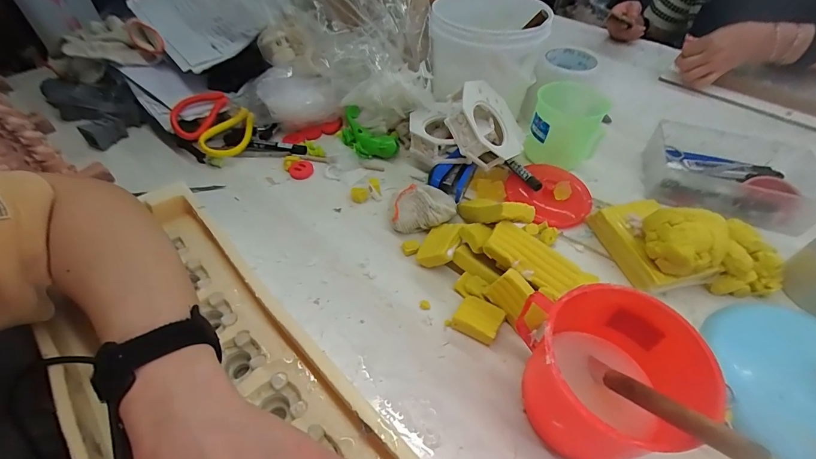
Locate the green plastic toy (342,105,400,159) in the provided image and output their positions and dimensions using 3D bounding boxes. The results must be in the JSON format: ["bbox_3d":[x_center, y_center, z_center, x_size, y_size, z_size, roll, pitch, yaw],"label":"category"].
[{"bbox_3d":[-0.058,-0.145,0.573,0.086,0.054,0.067,-2,48,-2],"label":"green plastic toy"}]

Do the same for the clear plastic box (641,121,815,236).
[{"bbox_3d":[0.451,-0.080,0.525,0.208,0.053,0.150,15,50,12],"label":"clear plastic box"}]

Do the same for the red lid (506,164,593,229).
[{"bbox_3d":[0.198,-0.052,0.513,0.106,0.024,0.107,0,48,0],"label":"red lid"}]

